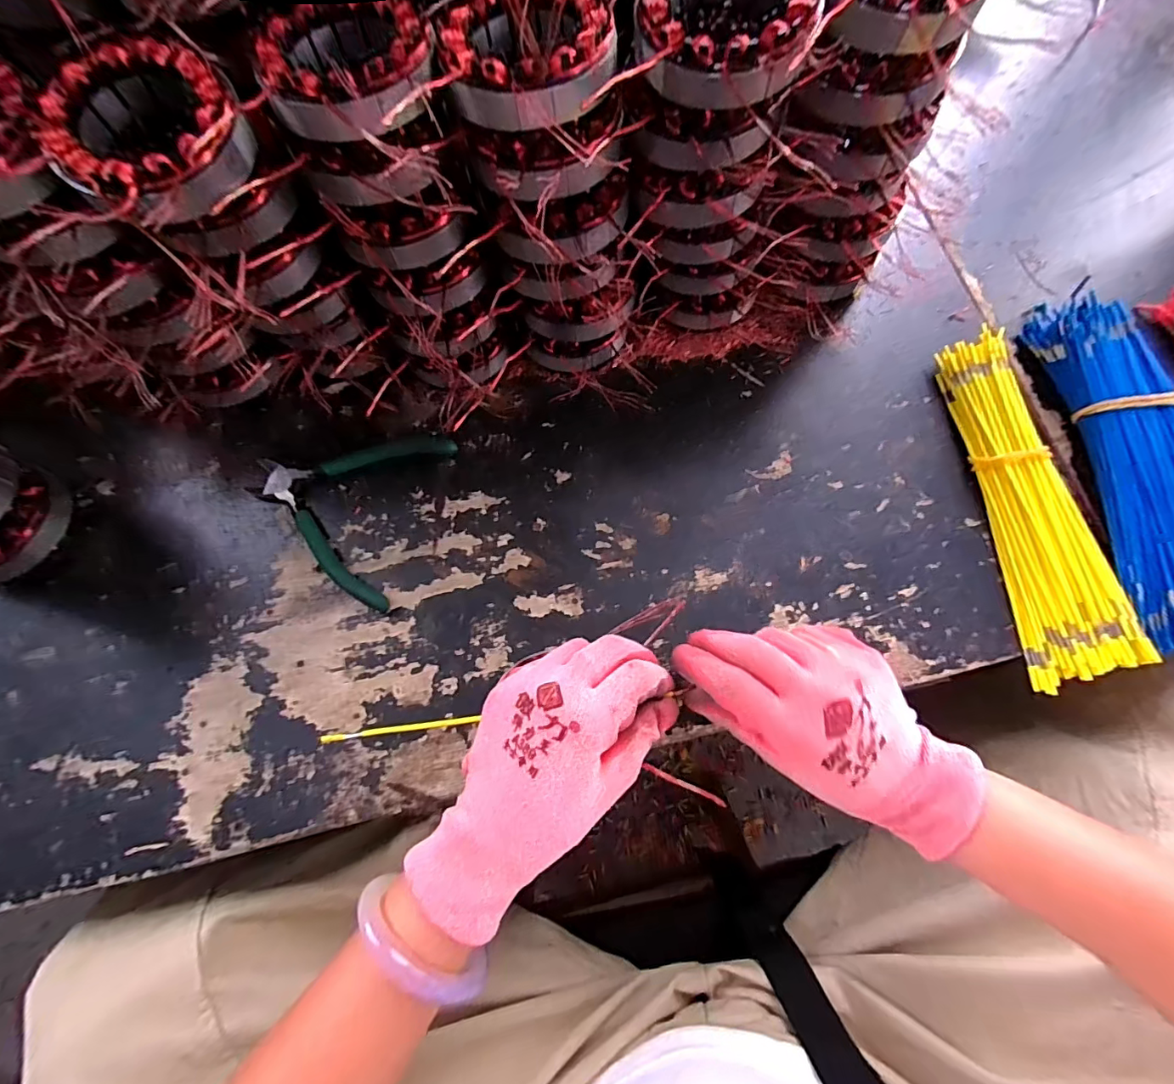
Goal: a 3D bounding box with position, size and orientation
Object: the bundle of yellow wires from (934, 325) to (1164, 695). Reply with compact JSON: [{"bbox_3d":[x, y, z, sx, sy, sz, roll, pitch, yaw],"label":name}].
[{"bbox_3d":[0.306,-0.030,0.343,0.065,0.023,0.241,-4,74,0],"label":"bundle of yellow wires"}]

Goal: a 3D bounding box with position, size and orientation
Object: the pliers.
[{"bbox_3d":[-0.180,-0.034,0.365,0.129,0.008,0.133,17,75,6],"label":"pliers"}]

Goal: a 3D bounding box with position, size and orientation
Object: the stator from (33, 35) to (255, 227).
[{"bbox_3d":[-0.206,-0.192,0.238,0.088,0.028,0.083,19,76,6],"label":"stator"}]

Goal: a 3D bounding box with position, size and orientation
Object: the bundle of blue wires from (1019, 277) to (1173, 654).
[{"bbox_3d":[0.390,-0.059,0.342,0.094,0.035,0.248,-5,74,0],"label":"bundle of blue wires"}]

